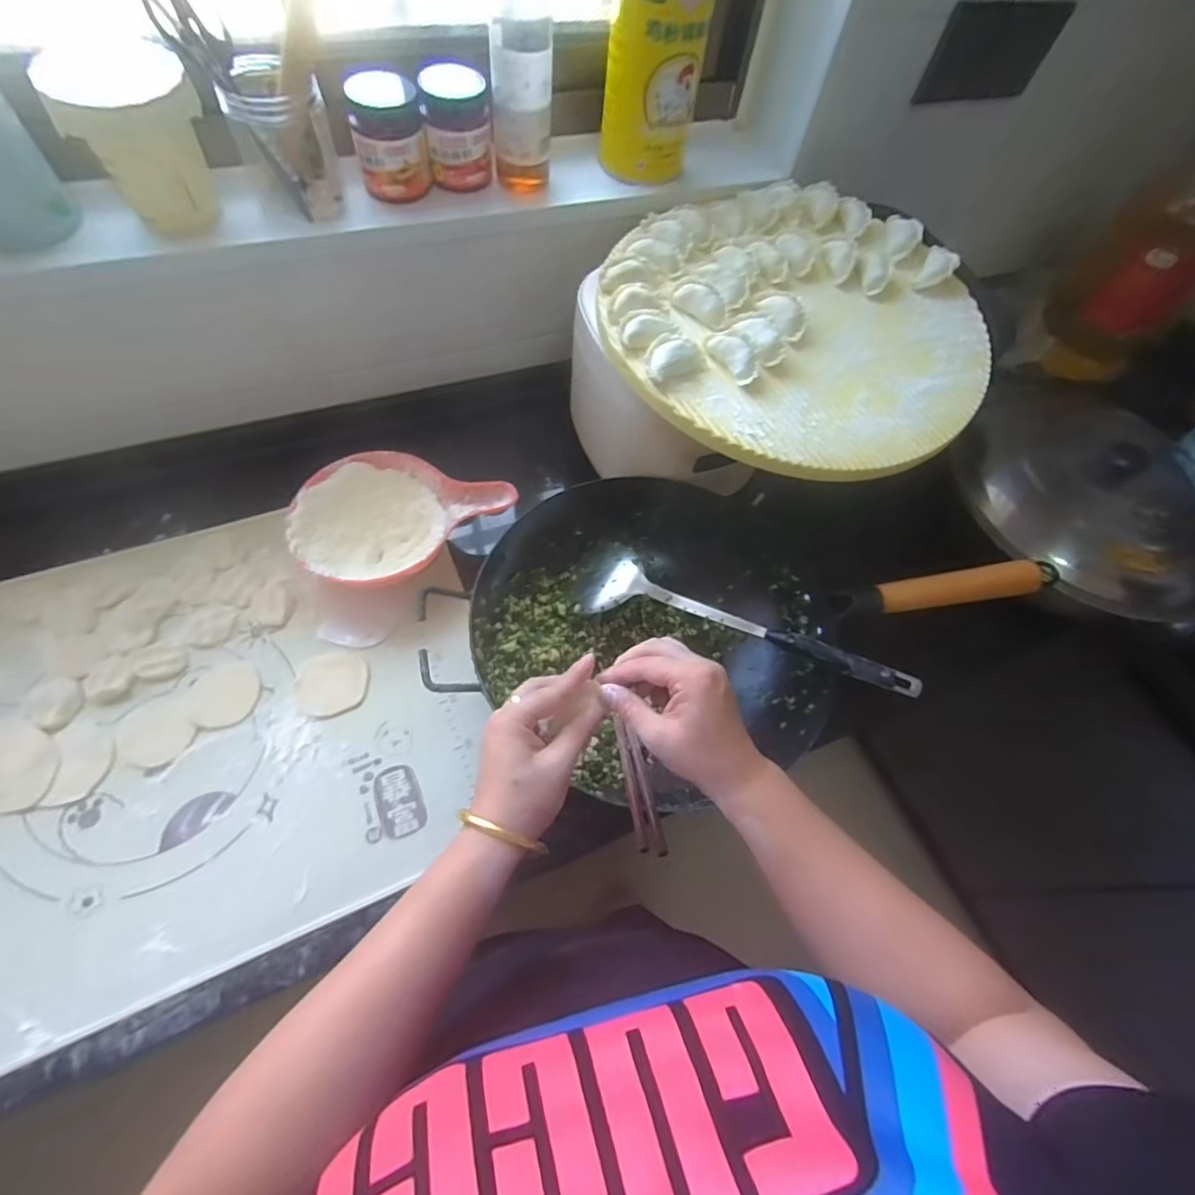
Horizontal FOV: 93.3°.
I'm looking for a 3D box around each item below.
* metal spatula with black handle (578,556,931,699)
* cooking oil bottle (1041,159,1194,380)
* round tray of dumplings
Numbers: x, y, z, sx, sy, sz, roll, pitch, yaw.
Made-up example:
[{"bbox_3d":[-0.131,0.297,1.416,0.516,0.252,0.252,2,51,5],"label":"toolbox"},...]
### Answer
[{"bbox_3d":[0.138,0.022,0.545,0.310,0.071,0.071,20,62,7],"label":"metal spatula with black handle"},{"bbox_3d":[0.773,-0.463,0.806,0.152,0.346,0.112,43,64,16],"label":"cooking oil bottle"},{"bbox_3d":[0.199,-0.287,0.568,0.374,0.046,0.368,3,61,-6],"label":"round tray of dumplings"}]

